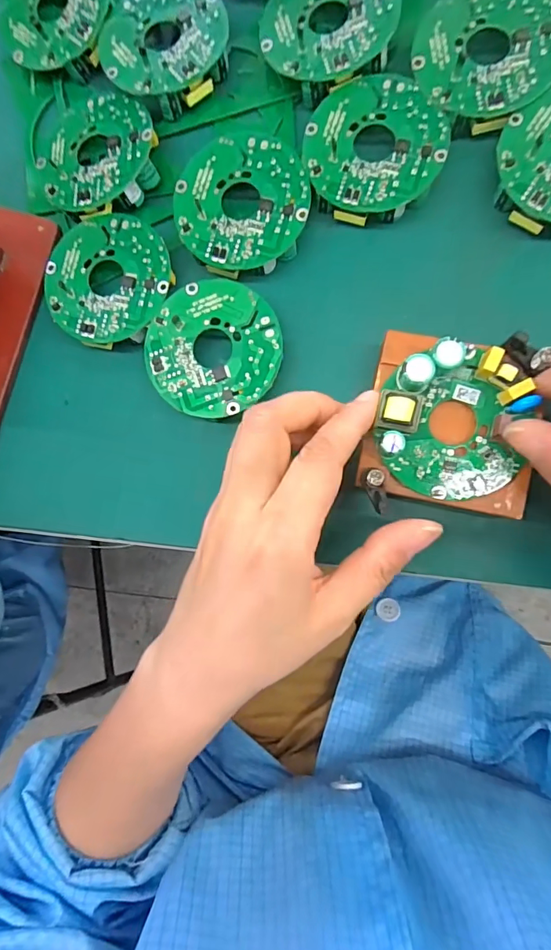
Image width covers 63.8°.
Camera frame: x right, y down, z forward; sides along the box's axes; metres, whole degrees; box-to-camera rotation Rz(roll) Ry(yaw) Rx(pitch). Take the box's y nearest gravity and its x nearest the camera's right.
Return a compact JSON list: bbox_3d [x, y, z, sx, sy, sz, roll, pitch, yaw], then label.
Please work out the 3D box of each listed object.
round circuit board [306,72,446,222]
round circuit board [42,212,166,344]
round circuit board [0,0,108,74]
[{"bbox_3d":[0.046,-0.154,0.211,0.062,0.015,0.064,0,88,7],"label":"round circuit board"},{"bbox_3d":[-0.084,-0.099,0.225,0.061,0.013,0.064,0,88,7],"label":"round circuit board"},{"bbox_3d":[-0.114,-0.242,0.231,0.061,0.015,0.058,0,88,7],"label":"round circuit board"}]

